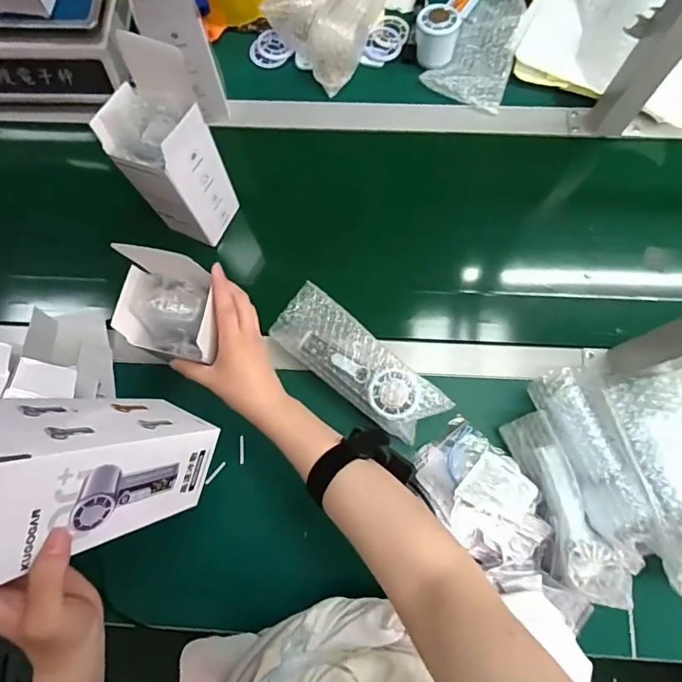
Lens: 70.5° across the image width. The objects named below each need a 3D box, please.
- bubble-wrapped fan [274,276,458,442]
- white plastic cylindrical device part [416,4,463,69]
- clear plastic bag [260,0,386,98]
[{"bbox_3d":[0.018,0.028,0.557,0.208,0.052,0.074,39,81,8],"label":"bubble-wrapped fan"},{"bbox_3d":[0.133,-0.425,0.670,0.057,0.048,0.063,15,79,3],"label":"white plastic cylindrical device part"},{"bbox_3d":[-0.006,-0.495,0.694,0.138,0.093,0.250,26,80,6],"label":"clear plastic bag"}]

